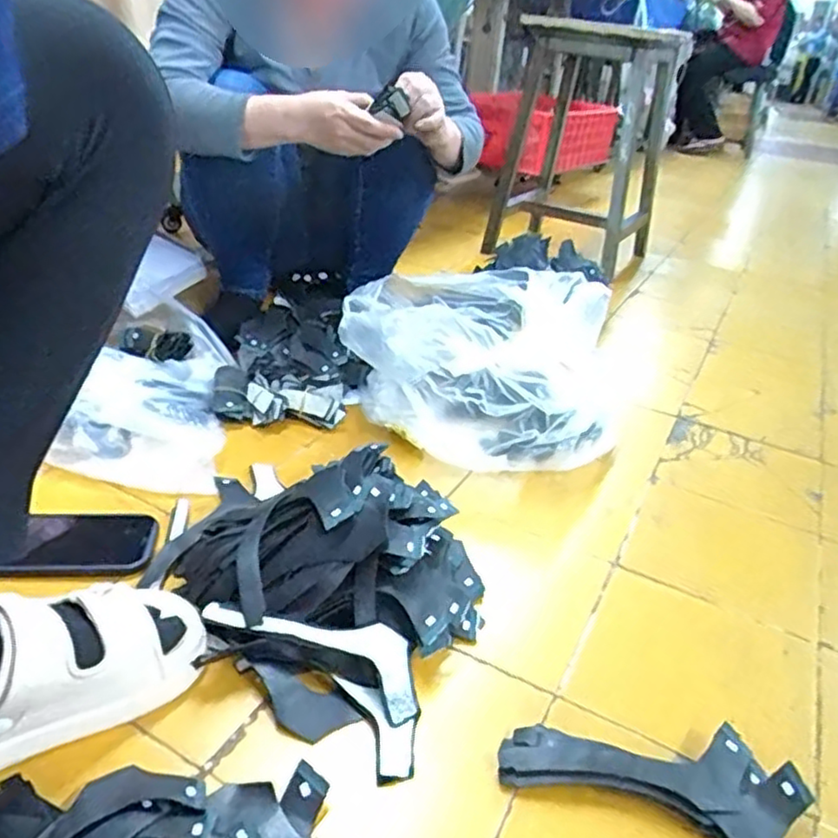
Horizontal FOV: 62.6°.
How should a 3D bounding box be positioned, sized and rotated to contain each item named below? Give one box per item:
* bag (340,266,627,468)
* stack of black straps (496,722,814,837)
[{"bbox_3d":[0.098,-0.093,0.983,0.382,0.185,0.350,18,31,20],"label":"bag"},{"bbox_3d":[0.172,0.262,0.511,0.206,0.029,0.101,17,31,18],"label":"stack of black straps"}]

